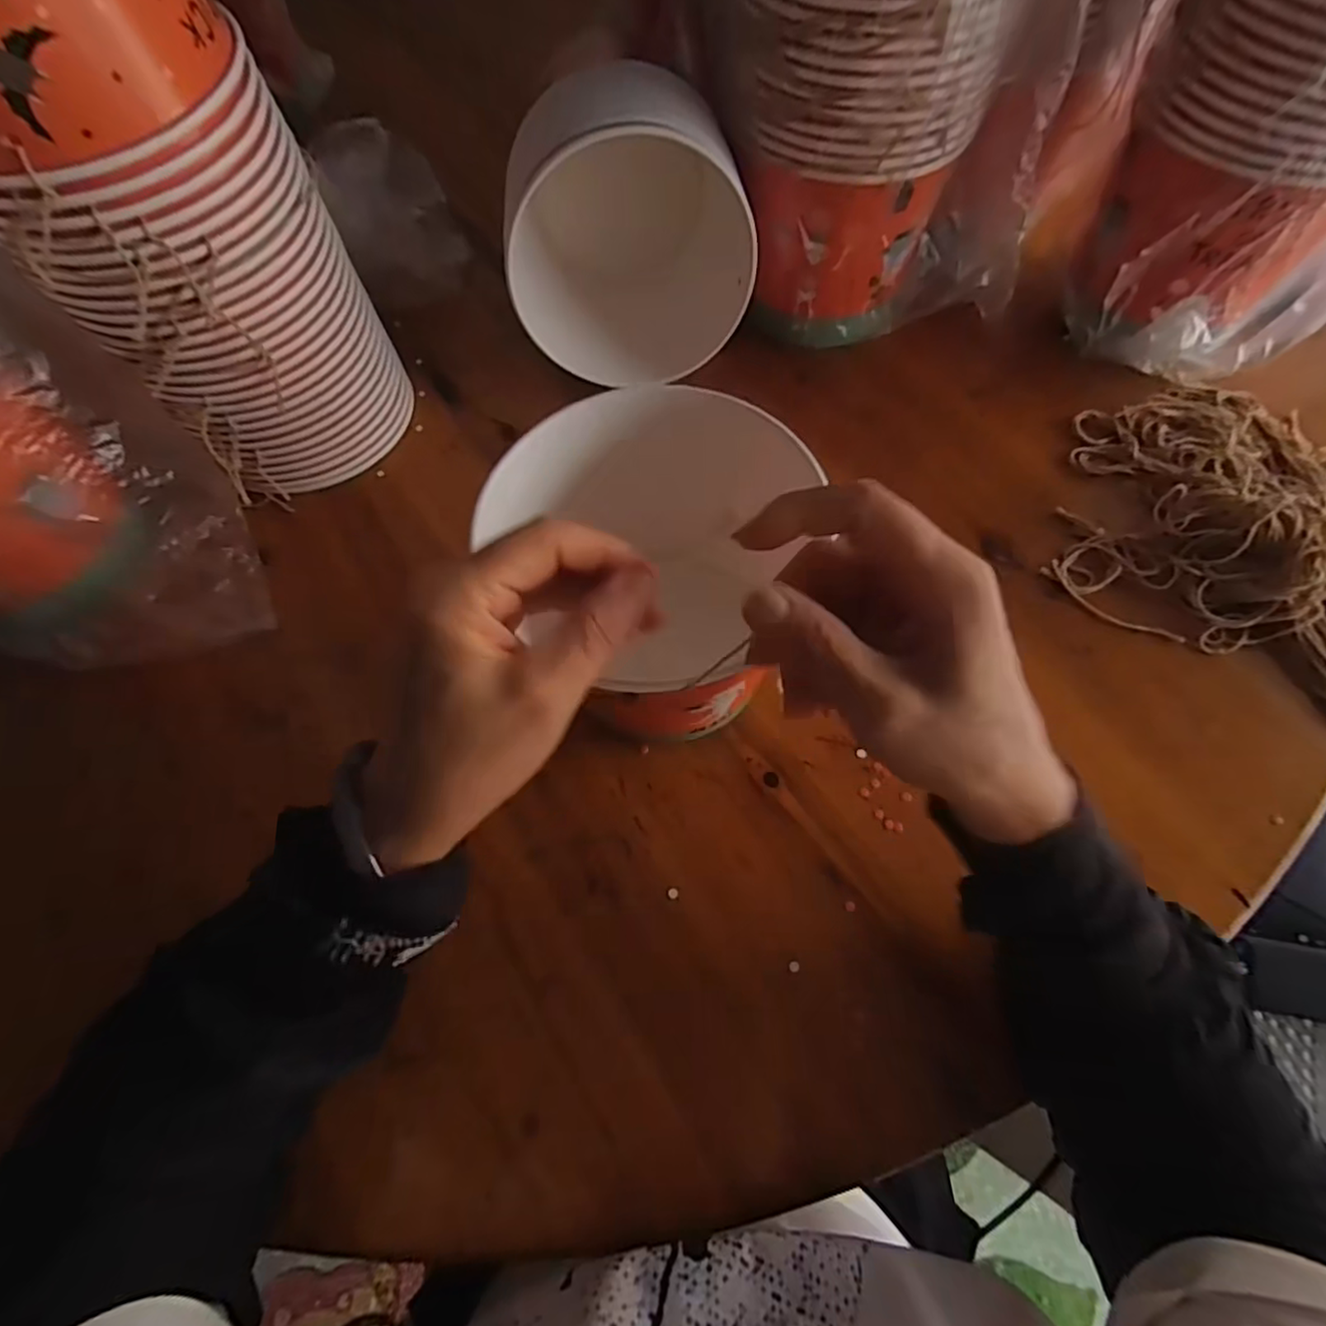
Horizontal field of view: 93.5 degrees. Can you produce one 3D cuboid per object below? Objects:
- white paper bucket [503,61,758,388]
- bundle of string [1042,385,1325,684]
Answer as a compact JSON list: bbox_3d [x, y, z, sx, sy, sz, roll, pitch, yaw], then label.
[{"bbox_3d":[-0.025,-0.308,0.453,0.158,0.162,0.140,-7,67,-1],"label":"white paper bucket"},{"bbox_3d":[0.385,-0.100,0.408,0.207,0.037,0.226,26,70,13],"label":"bundle of string"}]

